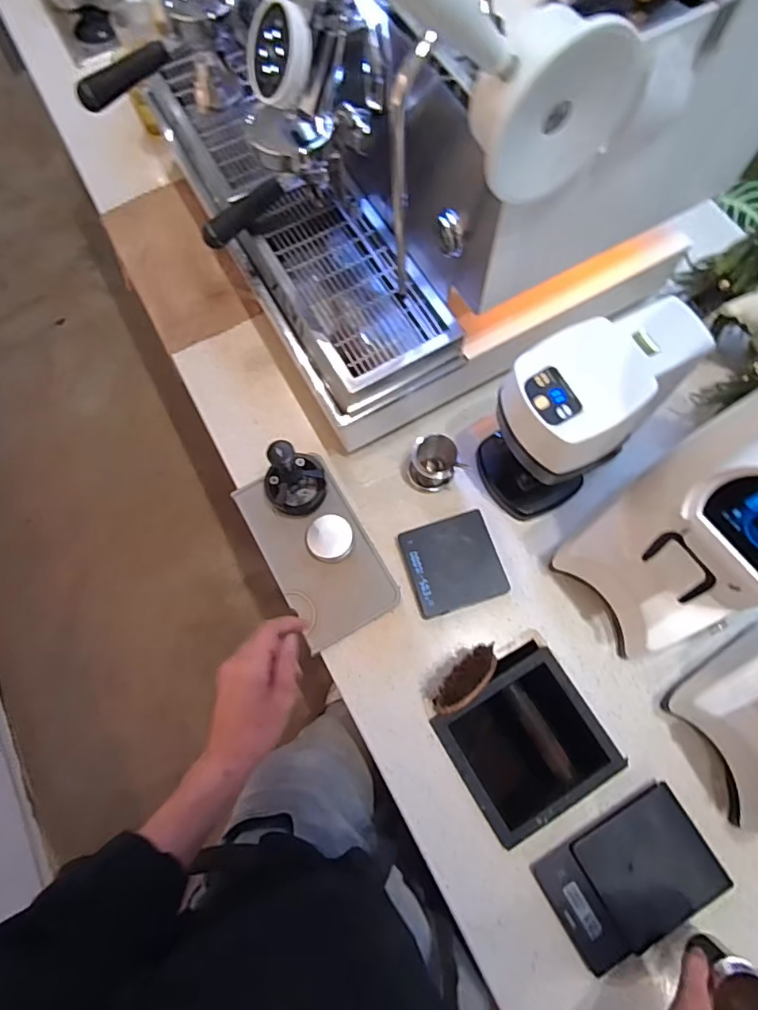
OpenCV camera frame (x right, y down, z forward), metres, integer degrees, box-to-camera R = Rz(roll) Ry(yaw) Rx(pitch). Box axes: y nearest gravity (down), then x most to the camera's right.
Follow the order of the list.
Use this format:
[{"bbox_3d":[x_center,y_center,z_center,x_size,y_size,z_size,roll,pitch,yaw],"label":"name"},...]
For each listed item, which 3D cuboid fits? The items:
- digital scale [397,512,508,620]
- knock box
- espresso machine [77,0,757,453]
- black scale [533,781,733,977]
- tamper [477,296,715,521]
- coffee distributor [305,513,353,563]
[{"bbox_3d":[0.102,0.082,0.725,0.122,0.026,0.122,-16,71,-4],"label":"digital scale"},{"bbox_3d":[0.184,0.315,0.733,0.180,0.179,0.187,-31,74,-8],"label":"knock box"},{"bbox_3d":[0.006,-0.546,0.646,0.543,0.458,0.718,-34,74,-9],"label":"espresso machine"},{"bbox_3d":[0.288,0.425,0.599,0.185,0.033,0.119,-29,72,-8],"label":"black scale"},{"bbox_3d":[0.240,-0.111,0.649,0.192,0.263,0.134,-29,72,-8],"label":"tamper"},{"bbox_3d":[-0.070,0.044,0.741,0.065,0.028,0.069,-1,71,2],"label":"coffee distributor"}]

